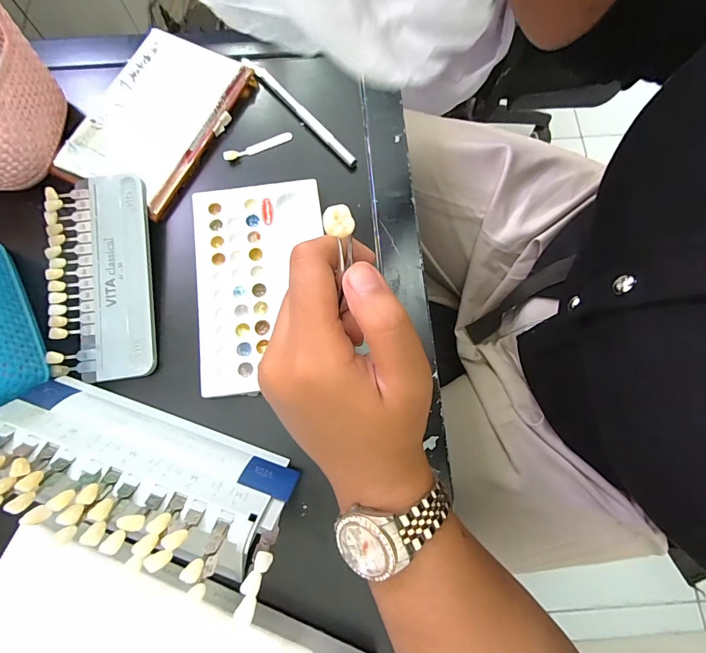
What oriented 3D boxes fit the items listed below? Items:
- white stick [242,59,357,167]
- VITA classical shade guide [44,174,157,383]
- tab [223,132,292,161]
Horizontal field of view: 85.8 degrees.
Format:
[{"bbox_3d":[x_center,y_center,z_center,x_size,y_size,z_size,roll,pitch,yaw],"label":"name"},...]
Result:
[{"bbox_3d":[-0.043,-0.176,0.308,0.008,0.011,0.130,-42,79,-10],"label":"white stick"},{"bbox_3d":[-0.177,-0.035,0.262,0.067,0.013,0.143,-9,75,-2],"label":"VITA classical shade guide"},{"bbox_3d":[-0.076,-0.144,0.304,0.056,0.006,0.007,-23,76,-6],"label":"tab"}]

